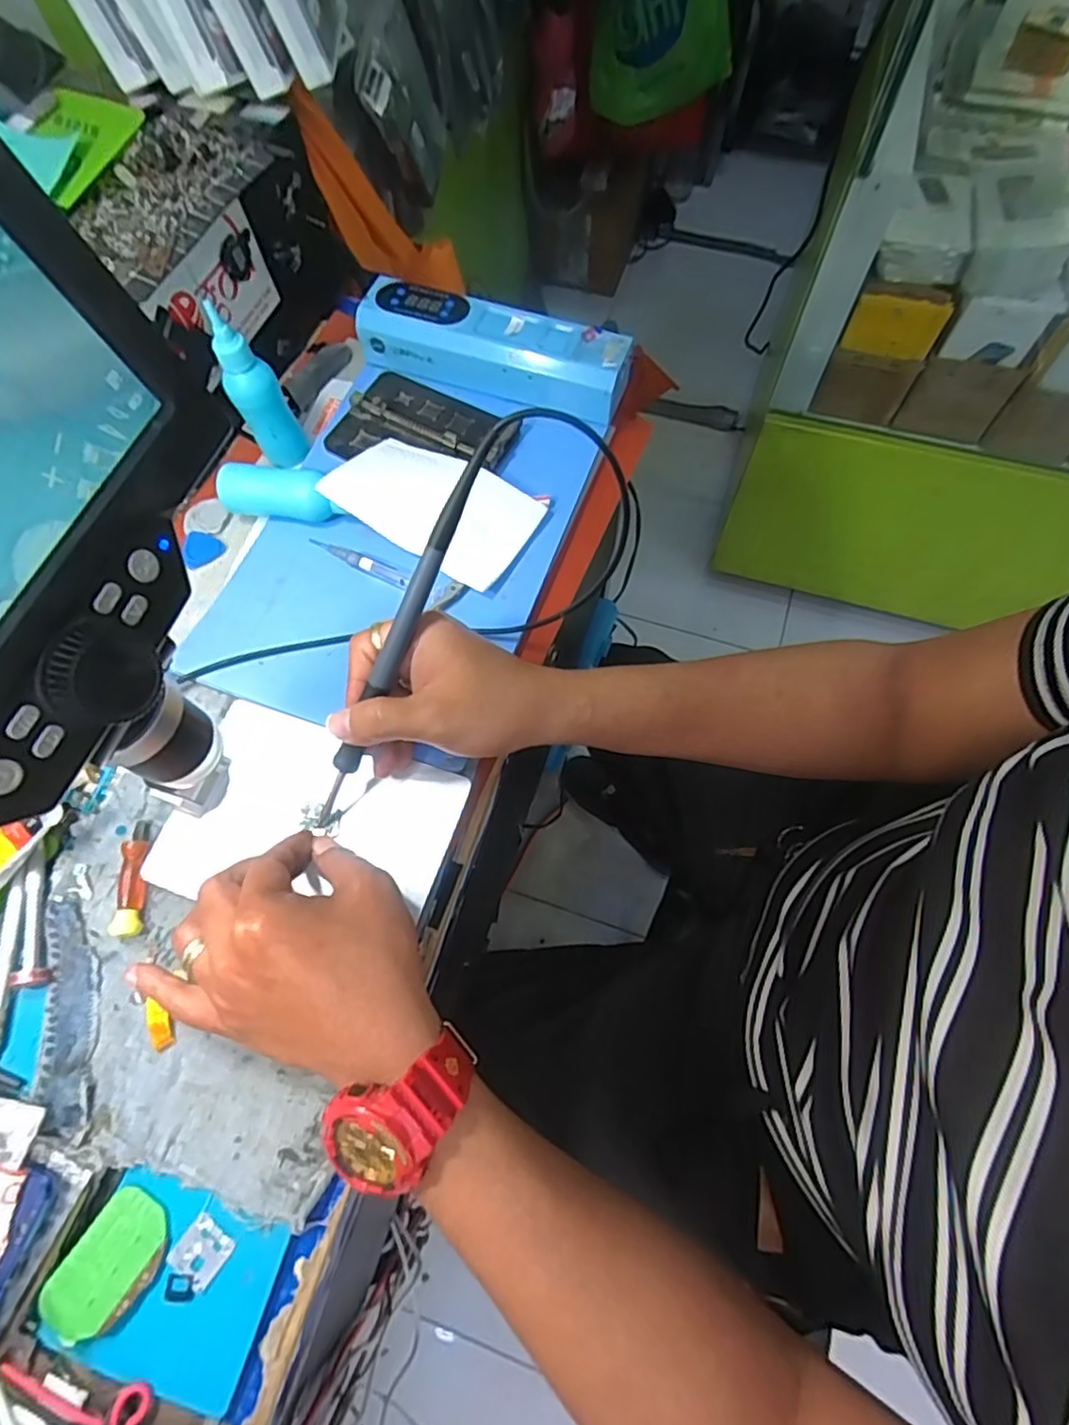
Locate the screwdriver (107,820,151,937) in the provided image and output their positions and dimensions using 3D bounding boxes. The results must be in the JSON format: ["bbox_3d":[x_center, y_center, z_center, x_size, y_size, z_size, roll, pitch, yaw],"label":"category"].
[{"bbox_3d":[-0.238,0.097,0.382,0.019,0.012,0.065,-6,68,0],"label":"screwdriver"}]

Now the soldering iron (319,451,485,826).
[{"bbox_3d":[-0.078,-0.031,0.352,0.014,0.017,0.224,35,115,15],"label":"soldering iron"}]

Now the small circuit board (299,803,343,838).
[{"bbox_3d":[-0.128,0.063,0.390,0.024,0.005,0.015,9,69,6],"label":"small circuit board"}]

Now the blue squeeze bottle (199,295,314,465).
[{"bbox_3d":[-0.191,-0.221,0.447,0.027,0.109,0.030,37,74,15],"label":"blue squeeze bottle"}]

